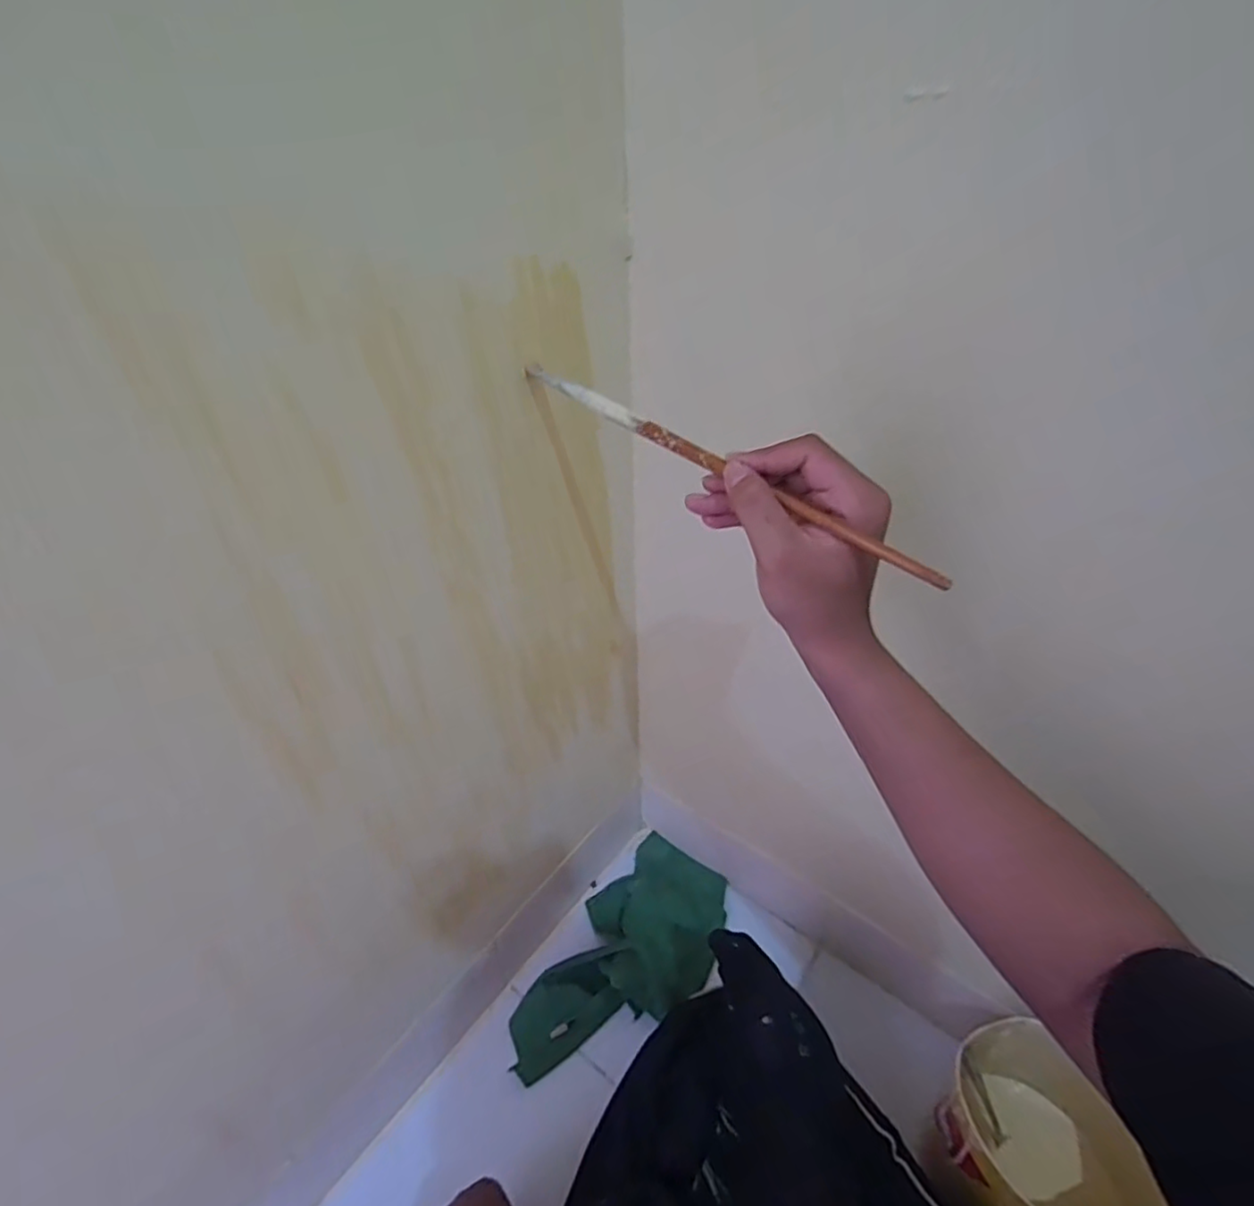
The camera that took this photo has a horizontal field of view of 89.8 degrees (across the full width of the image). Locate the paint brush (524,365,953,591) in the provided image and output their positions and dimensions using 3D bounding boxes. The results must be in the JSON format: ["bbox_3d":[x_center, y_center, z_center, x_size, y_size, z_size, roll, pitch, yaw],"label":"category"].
[{"bbox_3d":[0.041,-0.088,0.369,0.308,0.011,0.014,36,48,29],"label":"paint brush"}]

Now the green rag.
[{"bbox_3d":[0.007,0.398,0.724,0.166,0.049,0.310,16,37,24],"label":"green rag"}]

